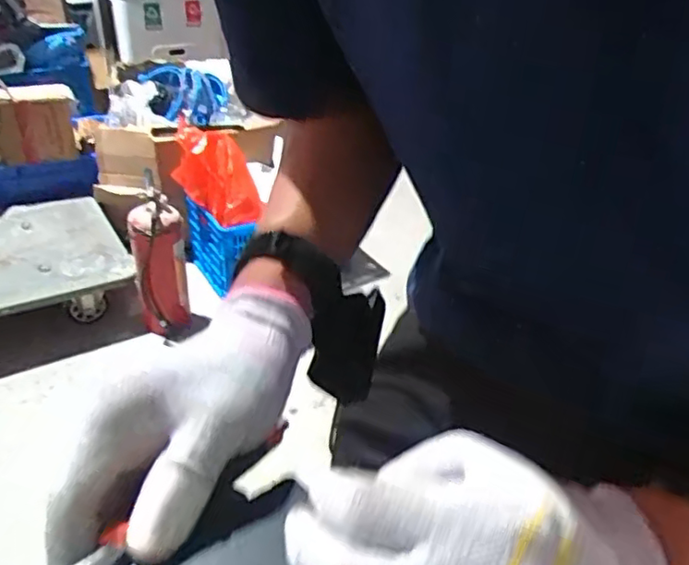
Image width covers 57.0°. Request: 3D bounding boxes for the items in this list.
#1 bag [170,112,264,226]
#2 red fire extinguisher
[{"bbox_3d":[-0.386,-0.332,1.922,0.234,0.265,0.165,0,33,-5],"label":"bag"},{"bbox_3d":[-0.504,-0.053,1.759,0.150,0.433,0.170,-9,35,-17],"label":"red fire extinguisher"}]

